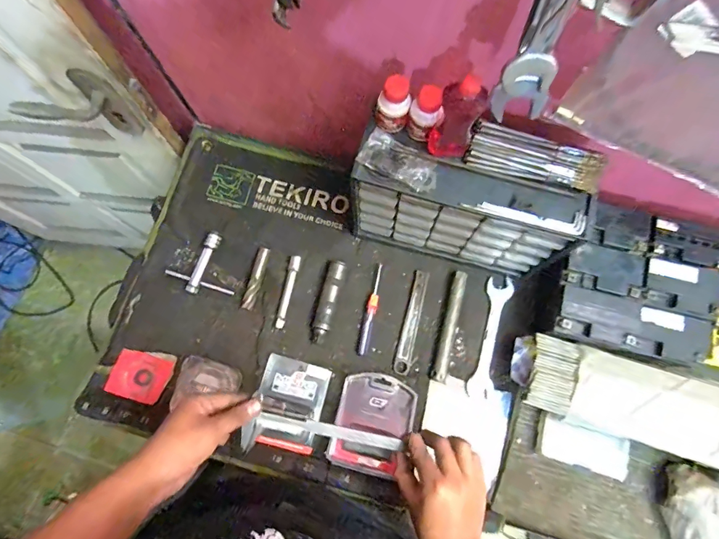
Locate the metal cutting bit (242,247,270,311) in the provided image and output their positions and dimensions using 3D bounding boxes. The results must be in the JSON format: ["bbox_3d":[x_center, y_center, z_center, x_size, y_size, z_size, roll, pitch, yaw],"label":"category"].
[{"bbox_3d":[-0.170,0.015,0.681,0.019,0.016,0.103,15,75,3],"label":"metal cutting bit"}]

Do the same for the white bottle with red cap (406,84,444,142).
[{"bbox_3d":[0.079,-0.186,0.495,0.039,0.063,0.032,16,75,3],"label":"white bottle with red cap"}]

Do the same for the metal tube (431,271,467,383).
[{"bbox_3d":[0.146,0.090,0.665,0.022,0.020,0.178,16,75,3],"label":"metal tube"}]

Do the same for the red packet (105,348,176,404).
[{"bbox_3d":[-0.344,0.168,0.644,0.085,0.010,0.072,21,76,5],"label":"red packet"}]

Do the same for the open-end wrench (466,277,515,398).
[{"bbox_3d":[0.215,0.107,0.673,0.041,0.005,0.193,15,75,3],"label":"open-end wrench"}]

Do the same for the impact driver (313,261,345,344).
[{"bbox_3d":[-0.051,0.051,0.668,0.027,0.029,0.130,13,75,3],"label":"impact driver"}]

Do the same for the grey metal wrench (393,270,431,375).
[{"bbox_3d":[0.087,0.086,0.680,0.025,0.008,0.171,15,75,3],"label":"grey metal wrench"}]

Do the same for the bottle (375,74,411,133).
[{"bbox_3d":[0.041,-0.196,0.493,0.038,0.068,0.034,11,75,2],"label":"bottle"}]

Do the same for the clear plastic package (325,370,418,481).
[{"bbox_3d":[0.022,0.233,0.628,0.113,0.024,0.139,15,75,3],"label":"clear plastic package"}]

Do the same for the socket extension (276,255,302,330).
[{"bbox_3d":[-0.118,0.036,0.677,0.016,0.015,0.121,14,75,3],"label":"socket extension"}]

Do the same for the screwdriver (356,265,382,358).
[{"bbox_3d":[0.020,0.067,0.676,0.017,0.011,0.150,14,75,3],"label":"screwdriver"}]

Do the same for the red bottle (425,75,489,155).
[{"bbox_3d":[0.111,-0.172,0.462,0.048,0.120,0.040,21,76,5],"label":"red bottle"}]

